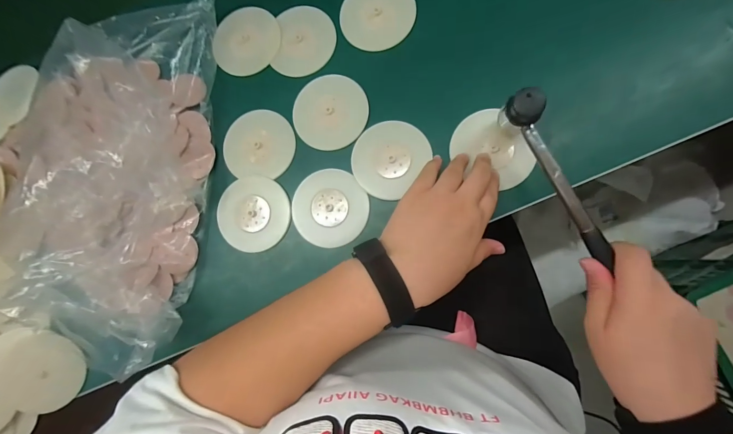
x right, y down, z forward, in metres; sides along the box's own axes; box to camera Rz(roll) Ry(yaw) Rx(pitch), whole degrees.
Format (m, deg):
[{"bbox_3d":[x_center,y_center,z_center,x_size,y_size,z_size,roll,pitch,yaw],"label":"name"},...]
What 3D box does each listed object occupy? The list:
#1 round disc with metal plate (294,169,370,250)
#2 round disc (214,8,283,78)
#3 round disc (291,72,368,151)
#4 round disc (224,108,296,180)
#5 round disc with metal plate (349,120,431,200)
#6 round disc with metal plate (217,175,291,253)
[{"bbox_3d":[-0.041,-0.010,0.362,0.080,0.005,0.085,-1,85,8],"label":"round disc with metal plate"},{"bbox_3d":[-0.147,-0.215,0.403,0.073,0.006,0.086,43,89,-3],"label":"round disc"},{"bbox_3d":[-0.041,-0.118,0.371,0.082,0.007,0.082,-1,85,8],"label":"round disc"},{"bbox_3d":[-0.126,-0.086,0.384,0.082,0.010,0.077,3,85,8],"label":"round disc"},{"bbox_3d":[0.023,-0.065,0.358,0.075,0.006,0.082,-1,85,8],"label":"round disc with metal plate"},{"bbox_3d":[-0.129,-0.004,0.373,0.083,0.006,0.082,-1,85,8],"label":"round disc with metal plate"}]

